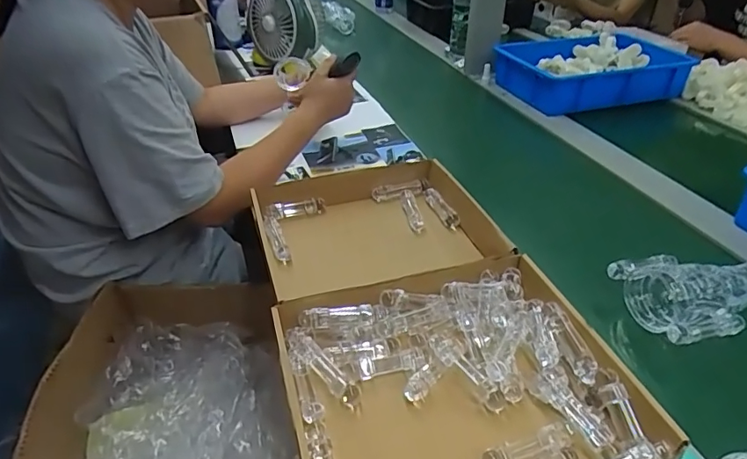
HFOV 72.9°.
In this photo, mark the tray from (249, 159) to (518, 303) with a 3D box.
[{"bbox_3d":[0.007,0.012,0.724,0.315,0.083,0.277,-12,38,-15],"label":"tray"}]

